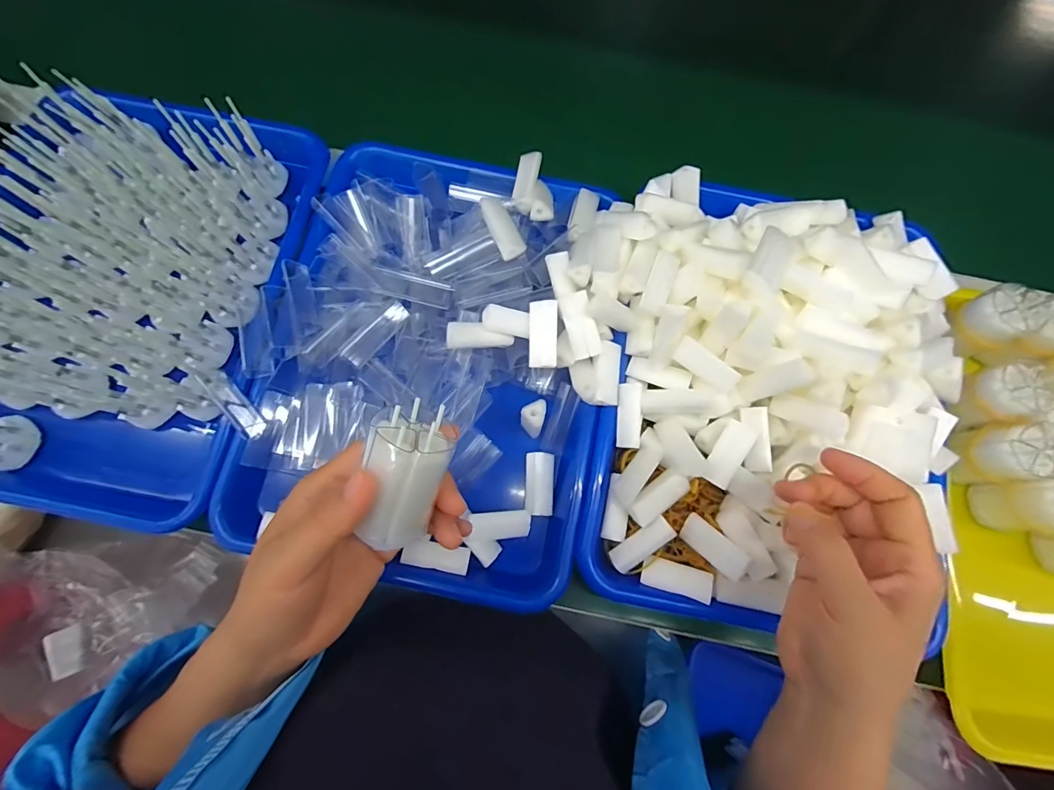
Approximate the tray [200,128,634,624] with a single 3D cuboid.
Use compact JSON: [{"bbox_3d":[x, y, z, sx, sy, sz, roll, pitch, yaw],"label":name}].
[{"bbox_3d":[-0.065,-0.034,0.327,0.258,0.056,0.325,15,76,2],"label":"tray"}]

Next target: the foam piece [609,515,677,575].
[{"bbox_3d":[0.077,0.101,0.300,0.045,0.012,0.018,-35,79,-10],"label":"foam piece"}]

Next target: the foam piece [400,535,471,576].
[{"bbox_3d":[-0.062,0.110,0.307,0.045,0.004,0.019,14,43,-10],"label":"foam piece"}]

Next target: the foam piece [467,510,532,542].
[{"bbox_3d":[-0.019,0.092,0.313,0.043,0.009,0.019,-1,75,-15],"label":"foam piece"}]

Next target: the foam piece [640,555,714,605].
[{"bbox_3d":[0.101,0.124,0.300,0.044,0.006,0.019,11,75,18],"label":"foam piece"}]

